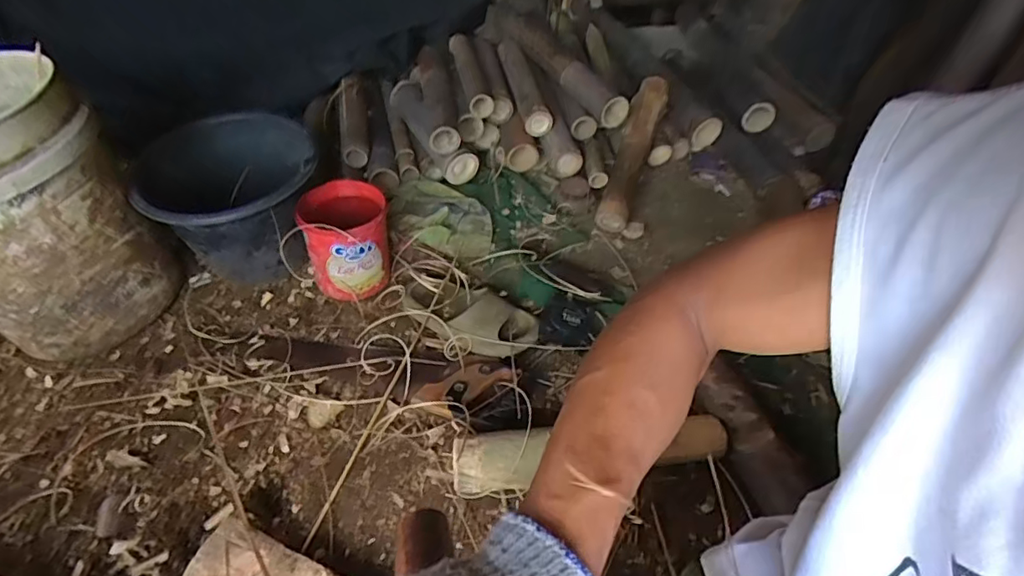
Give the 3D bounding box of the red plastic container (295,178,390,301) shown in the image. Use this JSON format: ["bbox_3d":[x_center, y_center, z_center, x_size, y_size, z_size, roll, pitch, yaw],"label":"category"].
[{"bbox_3d":[-0.280,-0.079,0.952,0.131,0.156,0.137,-8,46,-10],"label":"red plastic container"}]

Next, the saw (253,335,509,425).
[{"bbox_3d":[-0.205,0.109,0.862,0.377,0.029,0.126,16,47,13],"label":"saw"}]

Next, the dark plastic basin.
[{"bbox_3d":[-0.471,-0.145,0.974,0.266,0.224,0.273,1,45,-1],"label":"dark plastic basin"}]

